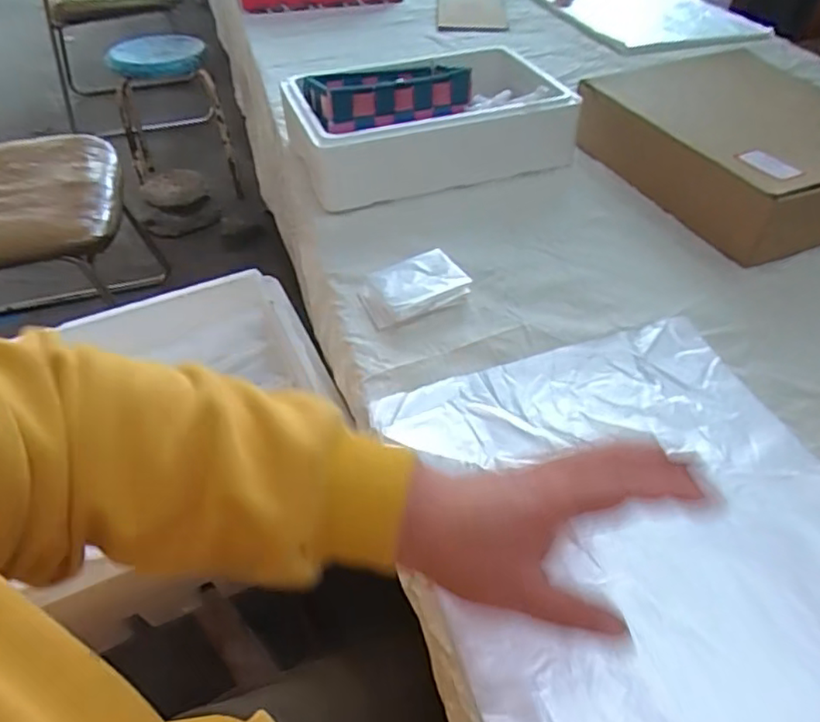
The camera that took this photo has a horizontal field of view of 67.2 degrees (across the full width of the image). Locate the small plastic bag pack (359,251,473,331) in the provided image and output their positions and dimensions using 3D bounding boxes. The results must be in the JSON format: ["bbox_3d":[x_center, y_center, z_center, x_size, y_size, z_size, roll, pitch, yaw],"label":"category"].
[{"bbox_3d":[0.003,-0.072,0.599,0.096,0.024,0.070,-17,48,-13],"label":"small plastic bag pack"}]

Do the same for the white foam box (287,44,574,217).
[{"bbox_3d":[0.022,-0.298,0.775,0.322,0.102,0.180,-12,47,-9],"label":"white foam box"}]

